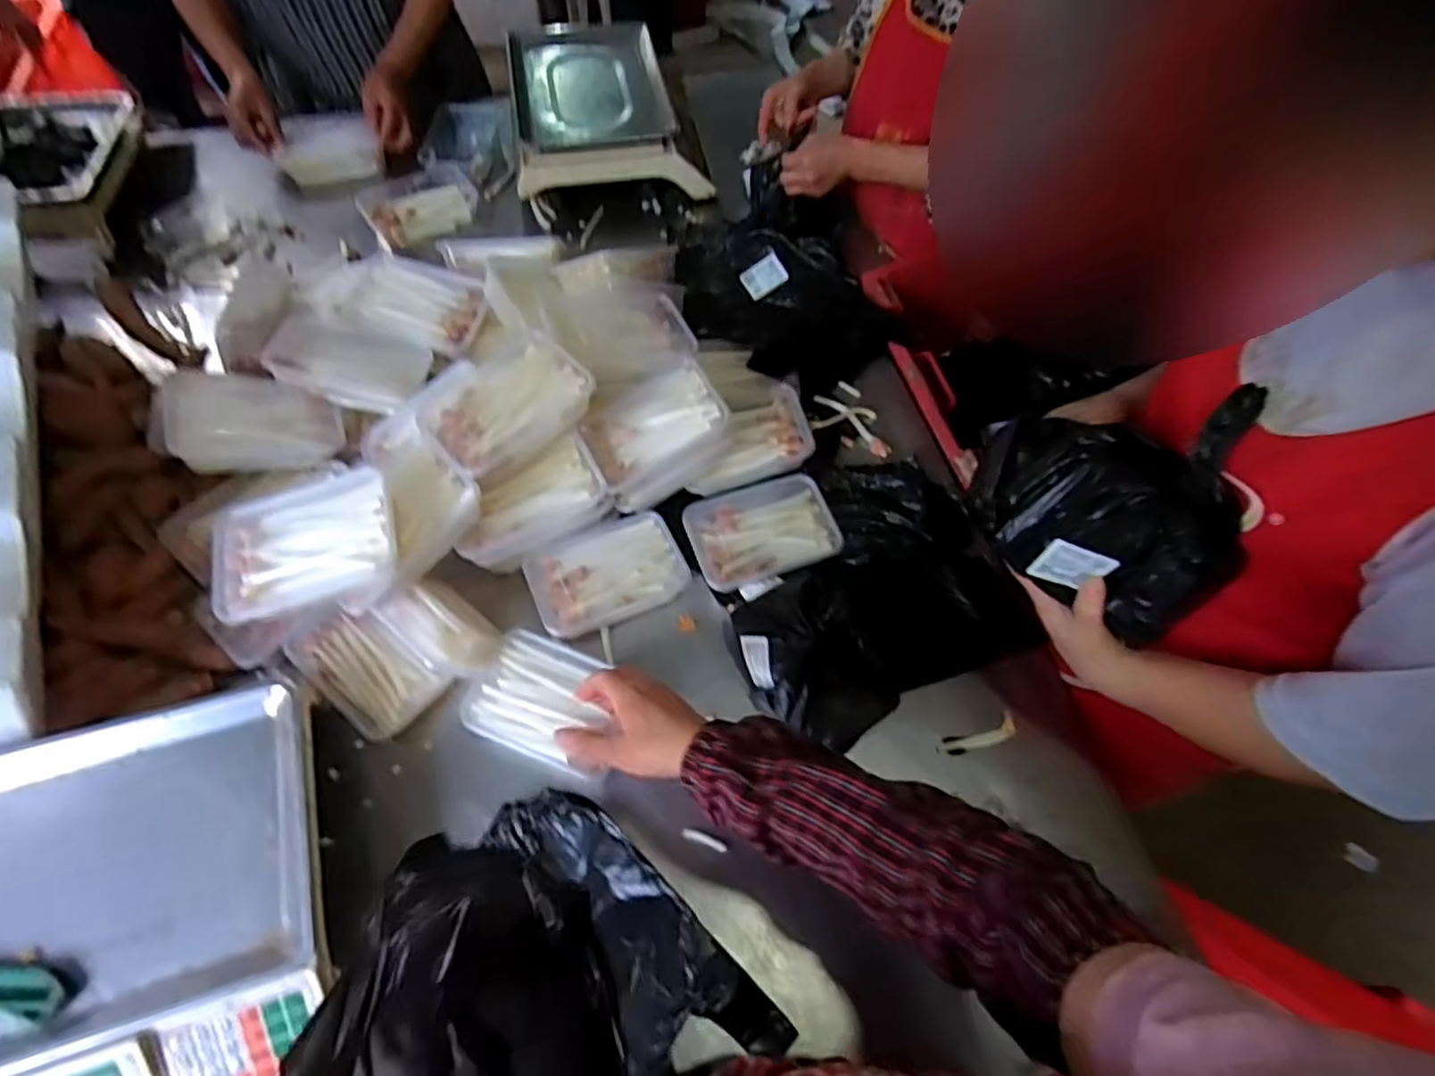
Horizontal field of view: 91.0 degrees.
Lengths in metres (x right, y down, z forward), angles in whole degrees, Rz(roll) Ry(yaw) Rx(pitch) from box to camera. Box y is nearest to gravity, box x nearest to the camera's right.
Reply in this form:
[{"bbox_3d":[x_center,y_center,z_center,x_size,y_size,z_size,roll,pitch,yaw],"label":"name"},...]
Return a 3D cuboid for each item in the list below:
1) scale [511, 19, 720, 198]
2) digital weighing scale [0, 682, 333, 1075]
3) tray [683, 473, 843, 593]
[{"bbox_3d":[-0.187,-0.693,1.148,0.292,0.111,0.344,-9,62,-8],"label":"scale"},{"bbox_3d":[-0.504,0.319,0.584,0.335,0.079,0.320,-16,63,-11],"label":"digital weighing scale"},{"bbox_3d":[0.051,-0.009,0.824,0.165,0.035,0.109,-18,63,-12],"label":"tray"}]

